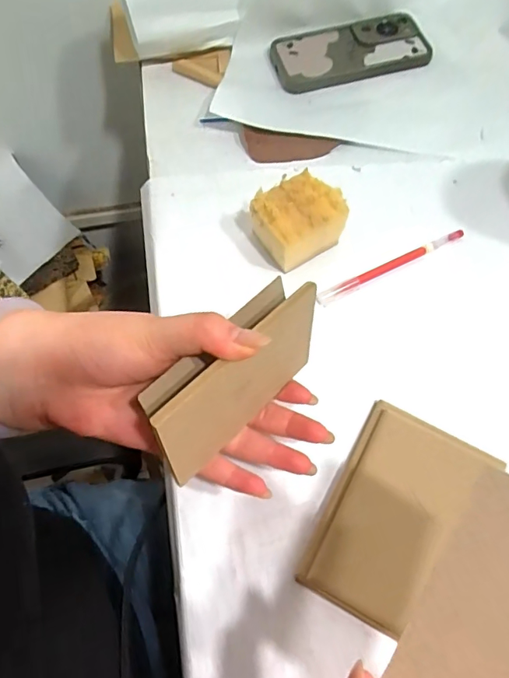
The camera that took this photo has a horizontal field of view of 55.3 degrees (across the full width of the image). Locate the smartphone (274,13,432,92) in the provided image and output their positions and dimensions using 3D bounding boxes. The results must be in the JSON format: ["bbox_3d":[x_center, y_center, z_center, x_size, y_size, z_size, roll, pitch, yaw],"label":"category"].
[{"bbox_3d":[0.109,-0.320,0.542,0.174,0.010,0.087,-13,64,-4],"label":"smartphone"}]

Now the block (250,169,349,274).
[{"bbox_3d":[0.036,-0.100,0.414,0.067,0.045,0.056,-32,67,-12],"label":"block"}]

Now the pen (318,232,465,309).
[{"bbox_3d":[0.116,-0.061,0.409,0.141,0.008,0.010,-25,66,-9],"label":"pen"}]

